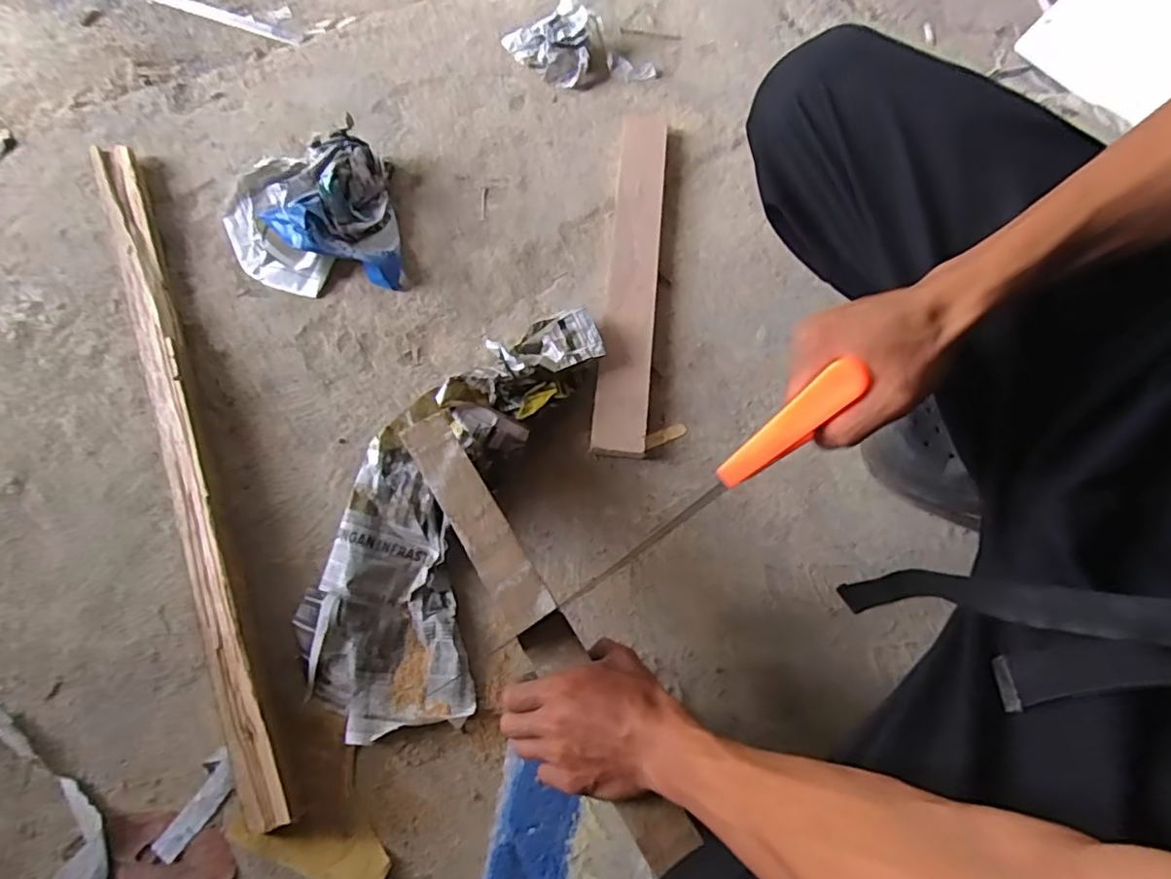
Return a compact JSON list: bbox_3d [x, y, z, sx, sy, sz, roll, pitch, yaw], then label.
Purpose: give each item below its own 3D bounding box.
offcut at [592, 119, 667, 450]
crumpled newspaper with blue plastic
[{"bbox_3d":[0.056,-0.203,0.709,0.057,0.017,0.465,10,70,-11],"label":"offcut"},{"bbox_3d":[-0.330,-0.272,0.710,0.195,0.081,0.210,-10,70,-5],"label":"crumpled newspaper with blue plastic"}]

